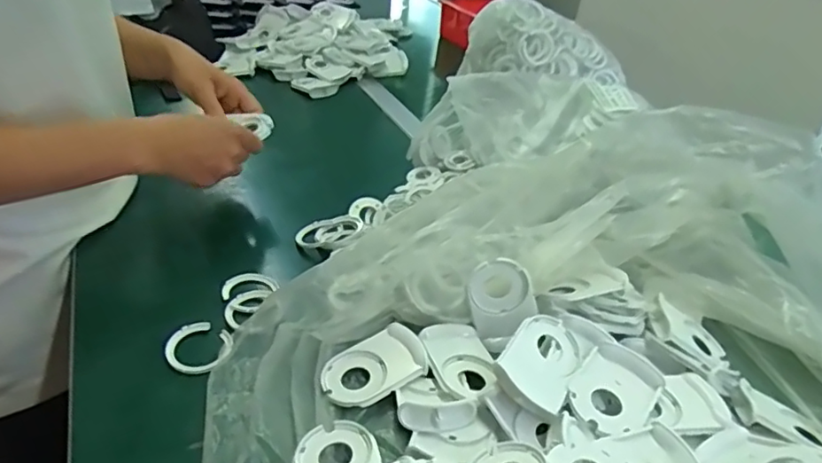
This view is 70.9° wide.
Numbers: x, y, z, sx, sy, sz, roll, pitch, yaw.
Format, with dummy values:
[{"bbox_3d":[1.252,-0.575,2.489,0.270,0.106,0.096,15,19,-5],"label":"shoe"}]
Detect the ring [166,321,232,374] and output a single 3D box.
[{"bbox_3d":[-0.173,0.094,0.470,0.049,0.015,0.054,-9,37,-22],"label":"ring"}]

